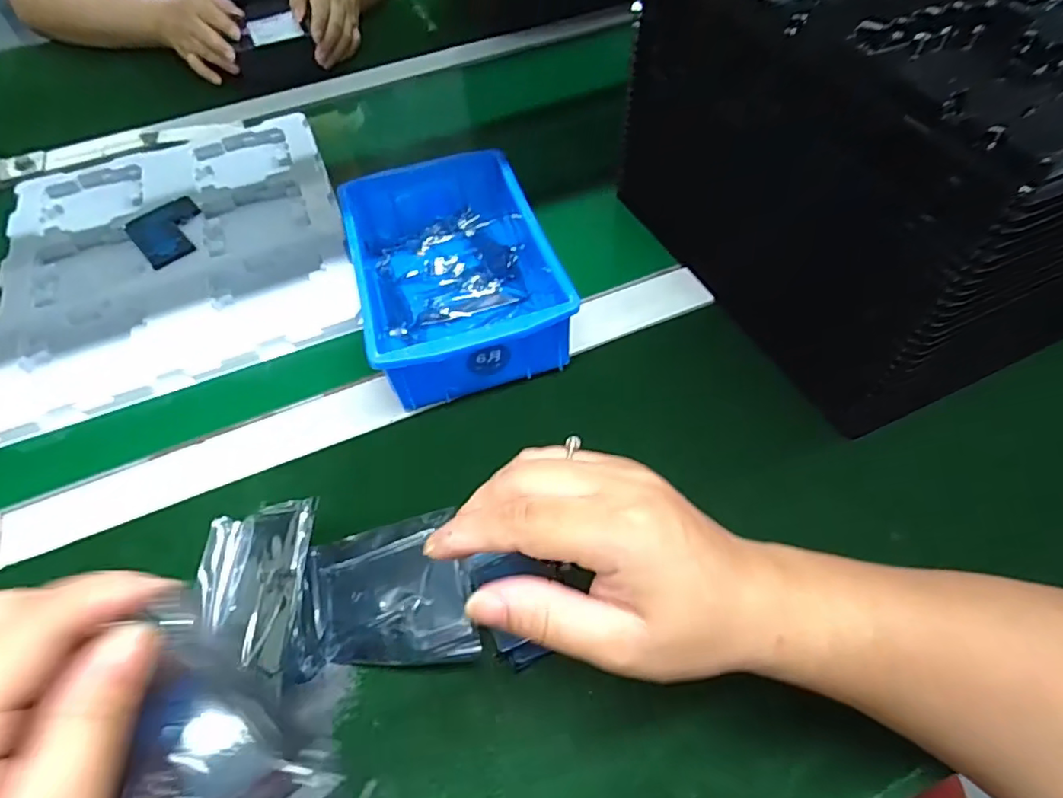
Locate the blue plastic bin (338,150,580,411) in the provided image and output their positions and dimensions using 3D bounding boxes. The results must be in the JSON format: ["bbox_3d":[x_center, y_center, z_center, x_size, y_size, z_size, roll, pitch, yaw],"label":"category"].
[{"bbox_3d":[-0.058,-0.093,0.426,0.126,0.066,0.199,-14,55,-9],"label":"blue plastic bin"}]

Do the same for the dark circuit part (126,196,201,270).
[{"bbox_3d":[-0.315,-0.148,0.508,0.059,0.011,0.082,-37,61,-20],"label":"dark circuit part"}]

